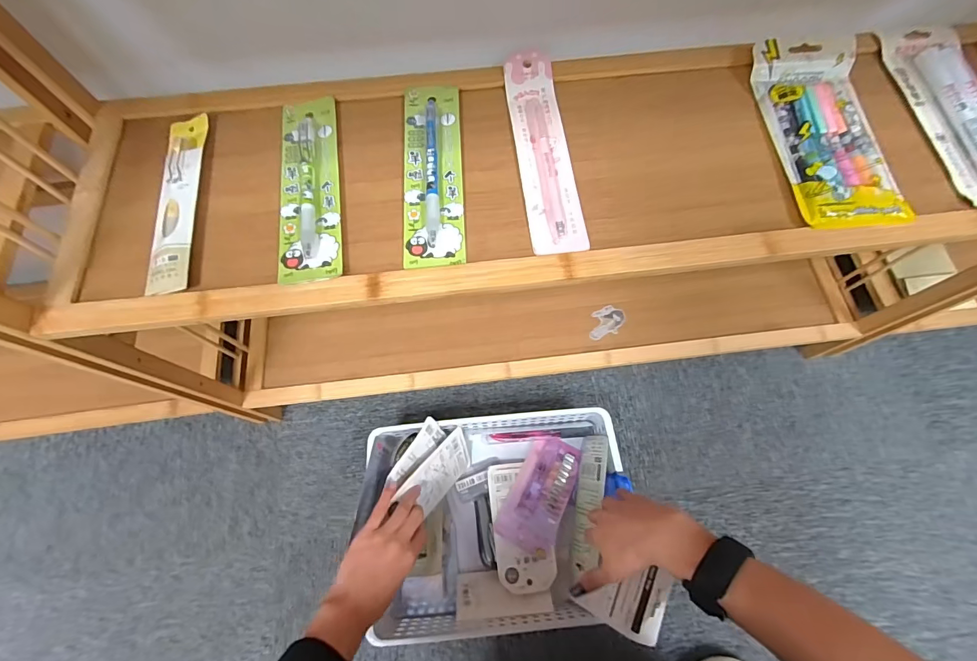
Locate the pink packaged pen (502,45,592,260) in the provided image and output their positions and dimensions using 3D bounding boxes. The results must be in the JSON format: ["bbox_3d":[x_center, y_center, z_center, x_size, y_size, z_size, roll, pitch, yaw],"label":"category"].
[{"bbox_3d":[0.047,-0.159,0.360,0.044,0.016,0.203,-6,68,-3],"label":"pink packaged pen"}]

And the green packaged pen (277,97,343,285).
[{"bbox_3d":[-0.149,-0.123,0.348,0.049,0.014,0.181,-8,68,-3],"label":"green packaged pen"}]

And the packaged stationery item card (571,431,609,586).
[{"bbox_3d":[0.138,0.239,0.578,0.011,0.070,0.182,13,72,-13],"label":"packaged stationery item card"}]

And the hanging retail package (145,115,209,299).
[{"bbox_3d":[-0.255,-0.110,0.345,0.033,0.011,0.172,-8,68,-3],"label":"hanging retail package"}]

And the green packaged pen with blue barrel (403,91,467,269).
[{"bbox_3d":[-0.047,-0.138,0.353,0.050,0.017,0.180,-3,68,-1],"label":"green packaged pen with blue barrel"}]

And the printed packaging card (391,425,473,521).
[{"bbox_3d":[-0.068,0.202,0.584,0.006,0.079,0.118,10,38,36],"label":"printed packaging card"}]

